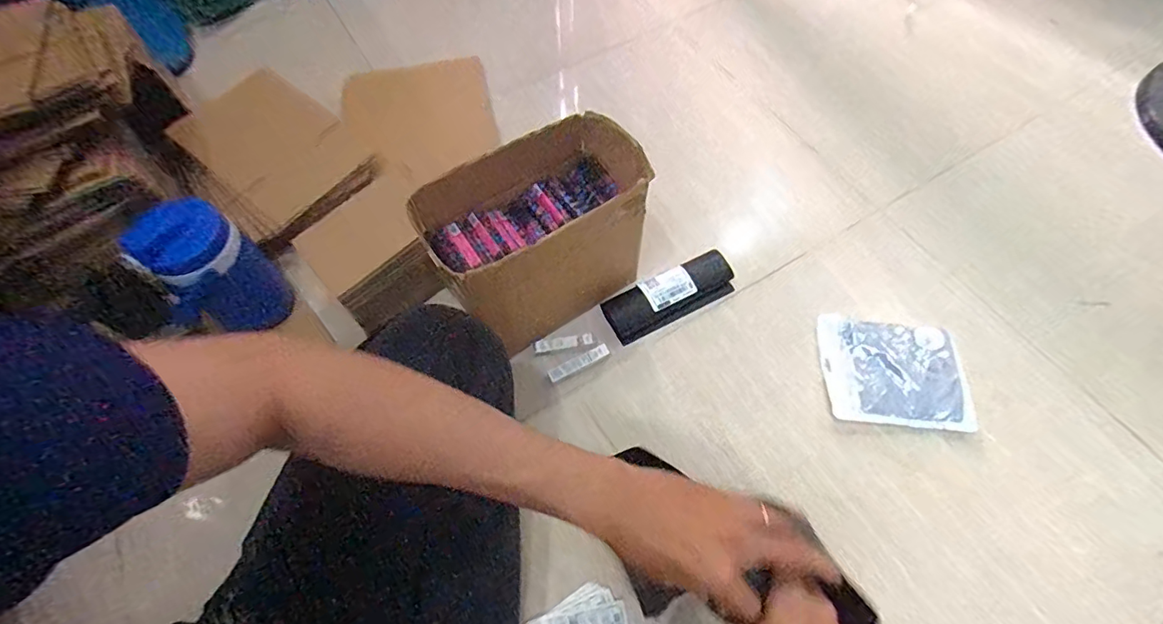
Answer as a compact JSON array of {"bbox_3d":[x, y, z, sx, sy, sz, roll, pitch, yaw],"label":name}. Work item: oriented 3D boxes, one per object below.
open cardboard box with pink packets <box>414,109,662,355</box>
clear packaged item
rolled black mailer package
[{"bbox_3d":[-0.054,-0.105,0.723,0.290,0.206,0.164,-32,67,-14],"label":"open cardboard box with pink packets"},{"bbox_3d":[0.432,0.081,0.729,0.181,0.028,0.153,5,63,4],"label":"clear packaged item"},{"bbox_3d":[0.135,-0.027,0.790,0.201,0.037,0.070,-26,65,-11],"label":"rolled black mailer package"}]

